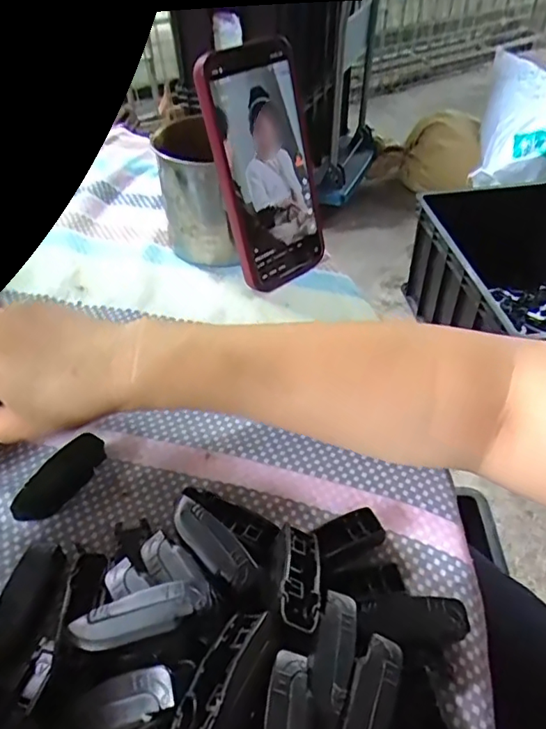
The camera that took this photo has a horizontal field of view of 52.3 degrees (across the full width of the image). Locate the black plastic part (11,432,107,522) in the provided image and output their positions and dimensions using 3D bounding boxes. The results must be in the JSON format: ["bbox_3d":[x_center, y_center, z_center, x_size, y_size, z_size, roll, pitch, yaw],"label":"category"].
[{"bbox_3d":[-0.112,0.061,0.296,0.015,0.018,0.056,21,49,20],"label":"black plastic part"}]

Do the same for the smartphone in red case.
[{"bbox_3d":[-0.005,-0.137,0.394,0.077,0.159,0.011,-29,32,-29],"label":"smartphone in red case"}]

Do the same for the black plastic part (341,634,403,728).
[{"bbox_3d":[0.034,0.124,0.200,0.015,0.006,0.053,18,48,18],"label":"black plastic part"}]

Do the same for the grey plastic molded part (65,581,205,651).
[{"bbox_3d":[-0.050,0.092,0.204,0.048,0.009,0.017,-13,46,-12],"label":"grey plastic molded part"}]

